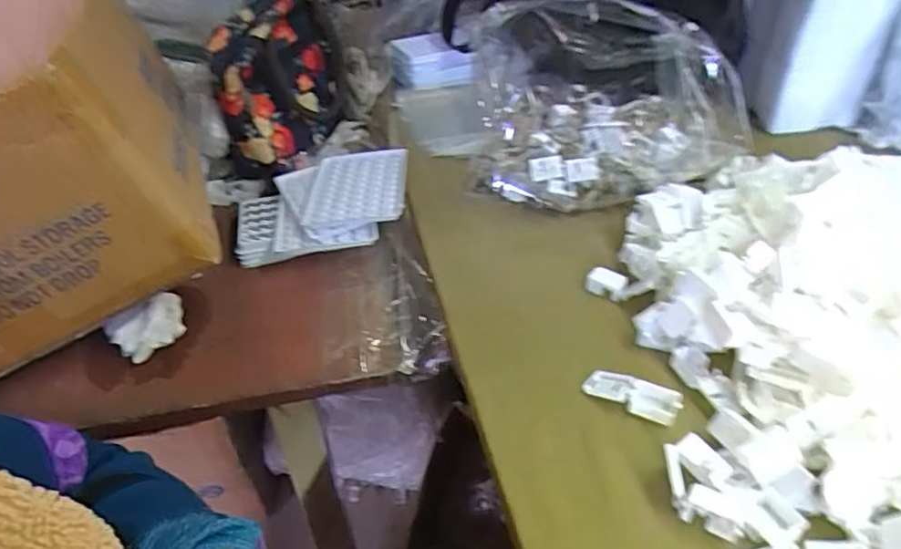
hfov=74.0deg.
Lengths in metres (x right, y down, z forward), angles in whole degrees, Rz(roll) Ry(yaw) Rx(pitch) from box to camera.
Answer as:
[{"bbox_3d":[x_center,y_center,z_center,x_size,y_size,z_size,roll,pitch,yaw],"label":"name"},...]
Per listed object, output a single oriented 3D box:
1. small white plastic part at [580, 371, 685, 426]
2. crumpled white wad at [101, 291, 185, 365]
[{"bbox_3d":[0.110,0.072,0.362,0.055,0.013,0.019,21,44,32],"label":"small white plastic part"},{"bbox_3d":[-0.247,0.042,0.480,0.060,0.034,0.042,-20,38,-17],"label":"crumpled white wad"}]

